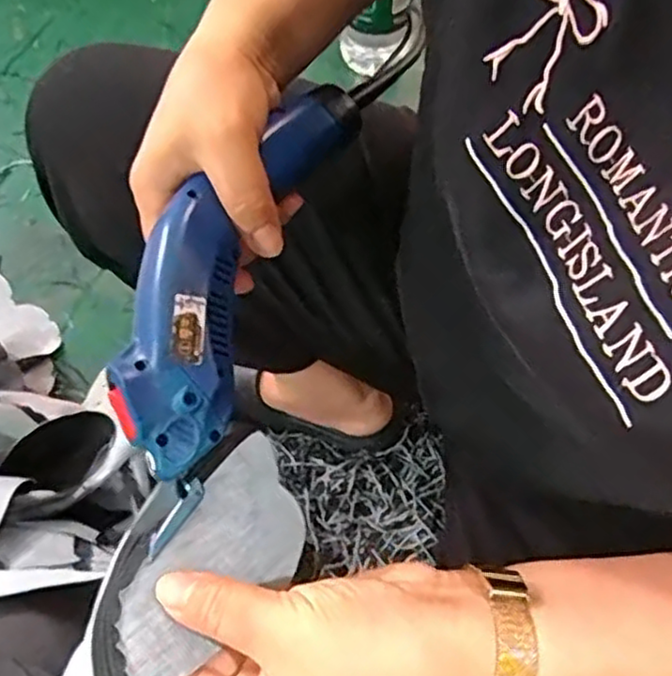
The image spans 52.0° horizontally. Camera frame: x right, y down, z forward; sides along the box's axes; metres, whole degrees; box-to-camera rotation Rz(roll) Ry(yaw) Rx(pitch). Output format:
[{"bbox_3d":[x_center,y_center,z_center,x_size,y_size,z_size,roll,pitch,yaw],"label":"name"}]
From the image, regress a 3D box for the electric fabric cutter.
[{"bbox_3d":[-0.053,-0.037,0.322,0.058,0.038,0.245,17,63,9],"label":"electric fabric cutter"}]

